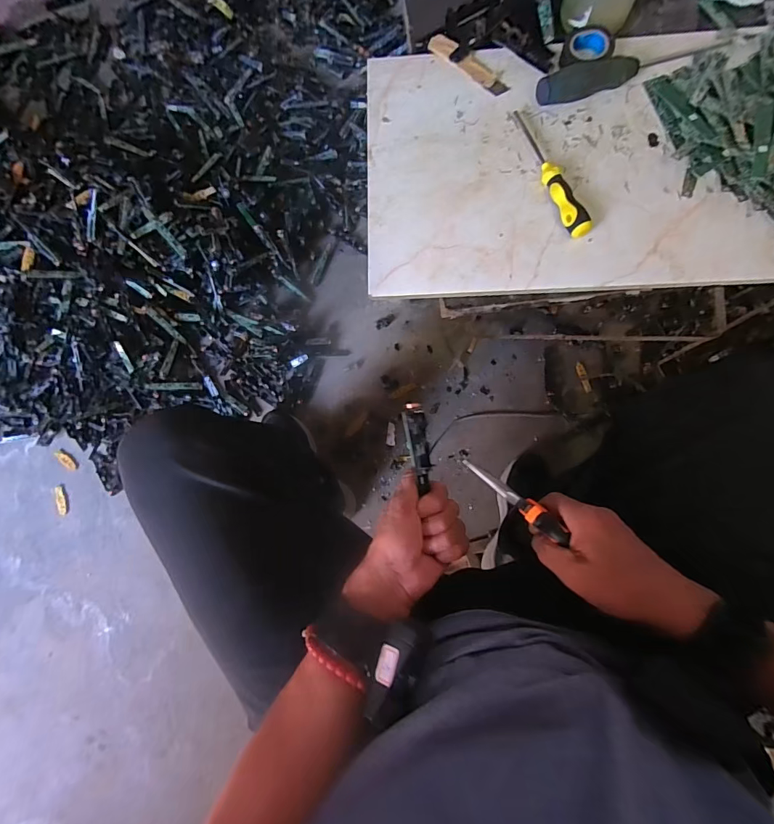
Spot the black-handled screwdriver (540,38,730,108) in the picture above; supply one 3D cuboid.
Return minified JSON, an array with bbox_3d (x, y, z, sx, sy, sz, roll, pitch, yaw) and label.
[{"bbox_3d":[0.263,-0.365,0.436,0.213,0.032,0.025,-16,77,0],"label":"black-handled screwdriver"}]

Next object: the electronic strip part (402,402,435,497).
[{"bbox_3d":[0.029,0.032,0.380,0.020,0.010,0.079,-9,91,-1],"label":"electronic strip part"}]

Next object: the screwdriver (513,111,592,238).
[{"bbox_3d":[0.170,-0.249,0.421,0.025,0.022,0.158,-20,77,-1],"label":"screwdriver"}]

